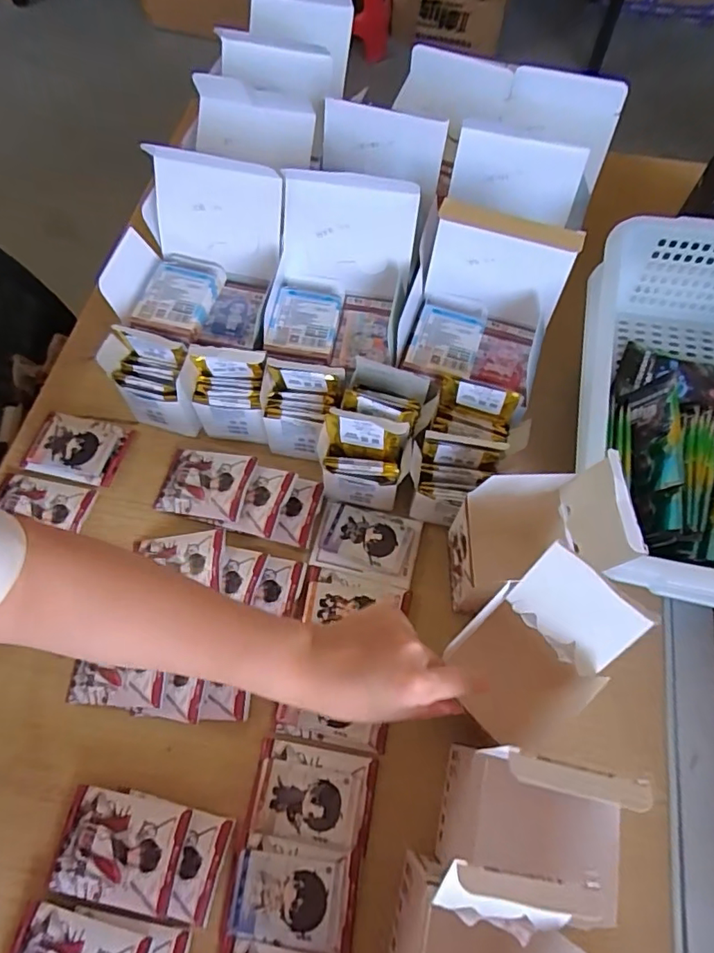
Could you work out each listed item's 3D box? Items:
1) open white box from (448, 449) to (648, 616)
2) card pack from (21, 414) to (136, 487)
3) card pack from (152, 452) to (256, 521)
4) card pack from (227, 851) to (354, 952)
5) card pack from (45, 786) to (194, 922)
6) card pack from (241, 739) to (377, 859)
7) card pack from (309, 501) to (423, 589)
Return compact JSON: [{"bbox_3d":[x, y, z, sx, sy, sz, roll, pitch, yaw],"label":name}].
[{"bbox_3d":[0.141,0.049,0.472,0.097,0.202,0.089,0,66,0],"label":"open white box"},{"bbox_3d":[-0.305,-0.032,0.594,0.100,0.017,0.073,11,67,5],"label":"card pack"},{"bbox_3d":[-0.159,0.007,0.569,0.103,0.008,0.071,6,68,22],"label":"card pack"},{"bbox_3d":[-0.051,0.331,0.422,0.094,0.010,0.064,3,66,1],"label":"card pack"},{"bbox_3d":[-0.189,0.297,0.434,0.098,0.016,0.073,10,66,4],"label":"card pack"},{"bbox_3d":[-0.037,0.265,0.453,0.100,0.011,0.070,8,66,4],"label":"card pack"},{"bbox_3d":[0.010,0.065,0.547,0.104,0.006,0.070,13,67,6],"label":"card pack"}]

